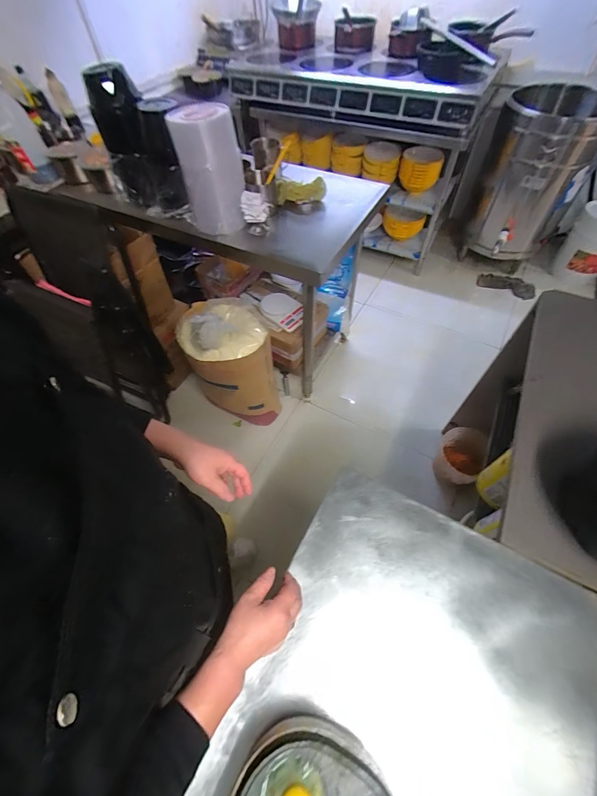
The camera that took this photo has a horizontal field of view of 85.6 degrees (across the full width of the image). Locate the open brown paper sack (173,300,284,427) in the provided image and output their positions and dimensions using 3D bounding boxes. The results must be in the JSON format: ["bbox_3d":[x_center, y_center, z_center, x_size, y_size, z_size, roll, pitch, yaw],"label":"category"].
[{"bbox_3d":[-0.273,-0.138,1.336,0.311,0.503,0.321,-15,58,-7],"label":"open brown paper sack"}]

